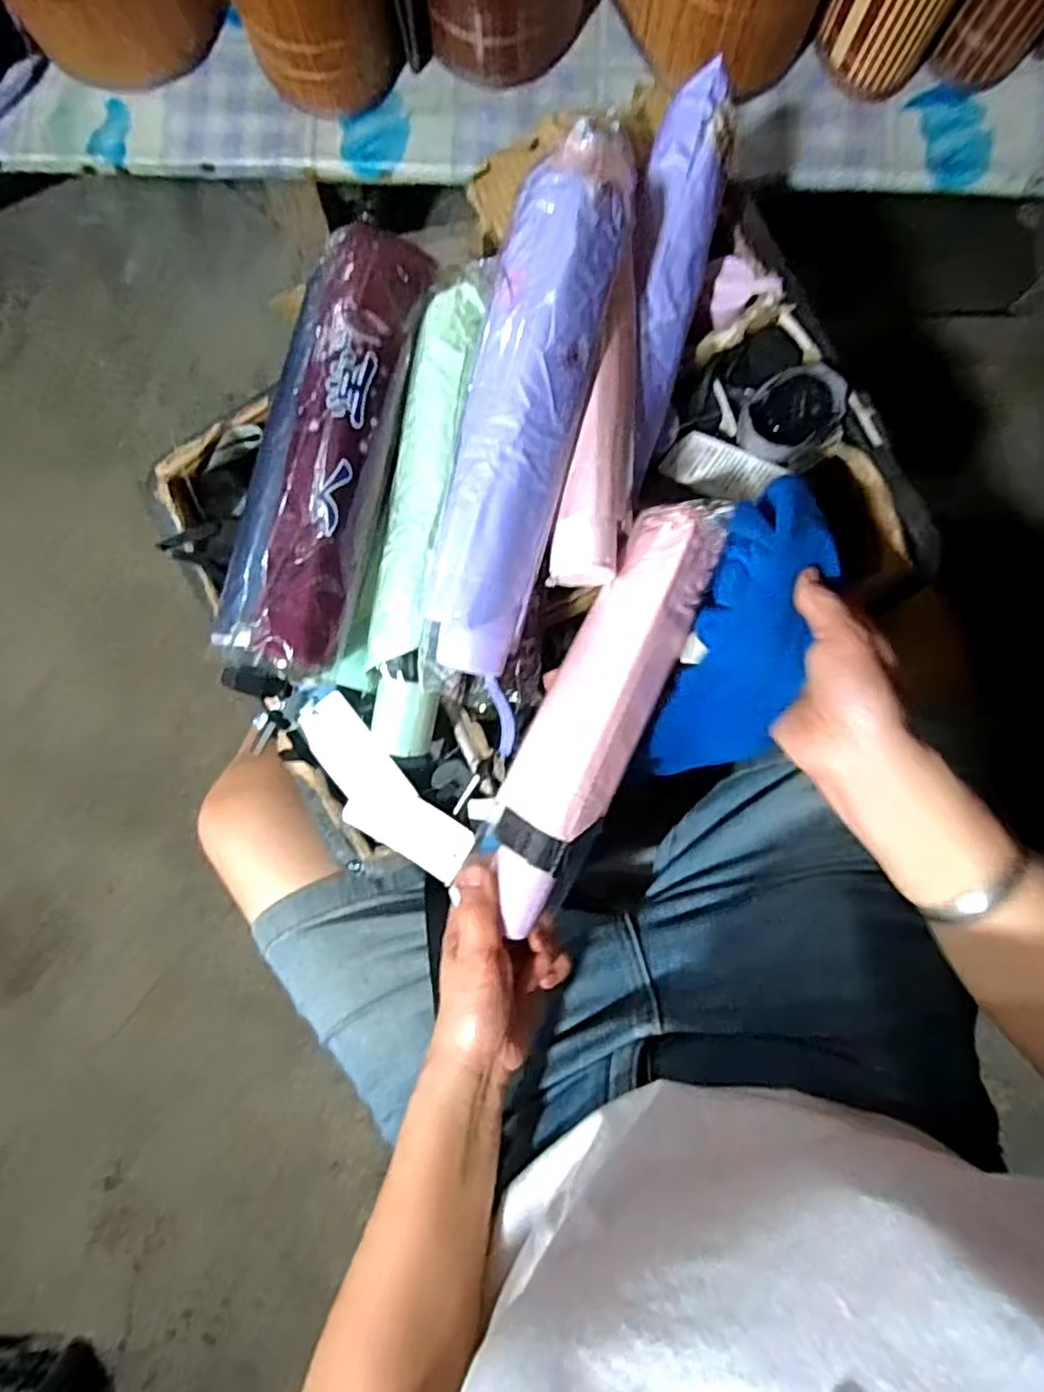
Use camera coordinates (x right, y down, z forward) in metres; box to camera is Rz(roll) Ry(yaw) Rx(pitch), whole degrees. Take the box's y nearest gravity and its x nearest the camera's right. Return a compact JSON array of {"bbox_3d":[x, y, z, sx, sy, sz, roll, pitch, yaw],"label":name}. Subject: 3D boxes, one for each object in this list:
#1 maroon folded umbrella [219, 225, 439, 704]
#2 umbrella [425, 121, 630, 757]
[{"bbox_3d":[-0.110,-0.134,0.378,0.065,0.041,0.264,15,90,0],"label":"maroon folded umbrella"},{"bbox_3d":[-0.004,-0.140,0.373,0.068,0.075,0.299,13,90,0],"label":"umbrella"}]

